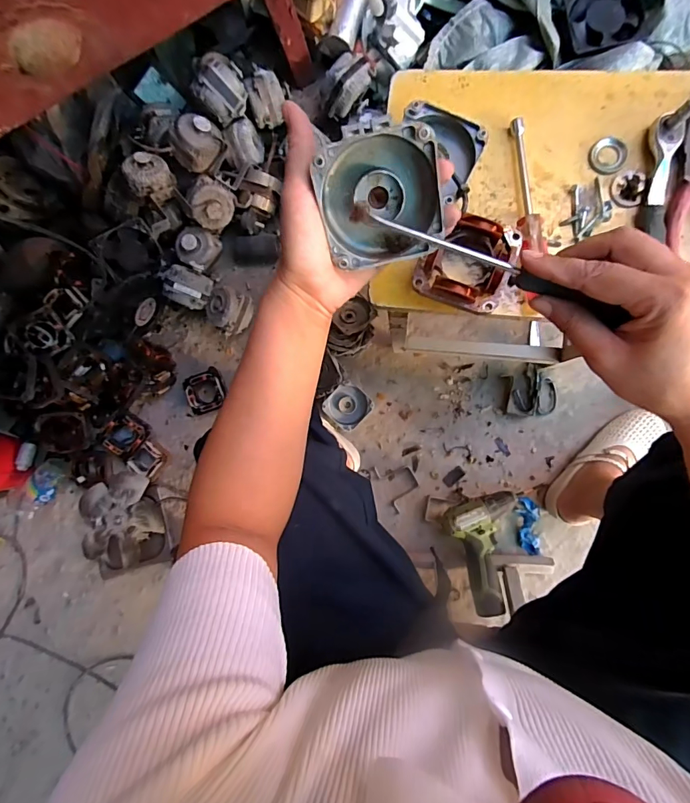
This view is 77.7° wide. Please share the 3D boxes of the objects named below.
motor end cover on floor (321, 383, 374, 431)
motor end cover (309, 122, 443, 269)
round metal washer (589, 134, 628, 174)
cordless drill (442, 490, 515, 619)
[{"bbox_3d":[0.006,0.011,0.869,0.080,0.034,0.081,45,96,7],"label":"motor end cover on floor"},{"bbox_3d":[0.024,-0.140,0.300,0.077,0.029,0.081,-12,122,7],"label":"motor end cover"},{"bbox_3d":[0.246,-0.231,0.399,0.033,0.006,0.035,0,90,8],"label":"round metal washer"},{"bbox_3d":[0.254,0.274,0.788,0.135,0.057,0.212,0,75,8],"label":"cordless drill"}]

